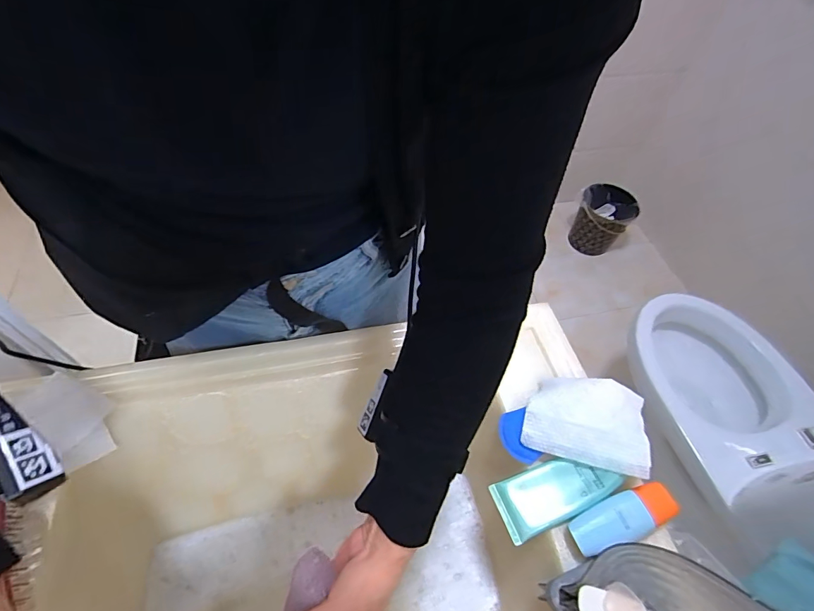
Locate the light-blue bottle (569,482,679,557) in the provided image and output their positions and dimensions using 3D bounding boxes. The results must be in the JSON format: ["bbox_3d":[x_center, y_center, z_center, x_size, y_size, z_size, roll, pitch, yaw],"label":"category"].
[{"bbox_3d":[0.218,0.214,0.425,0.110,0.034,0.039,-15,58,-16],"label":"light-blue bottle"}]

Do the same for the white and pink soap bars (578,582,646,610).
[{"bbox_3d":[0.177,0.256,0.361,0.055,0.008,0.035,20,55,9],"label":"white and pink soap bars"}]

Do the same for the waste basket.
[{"bbox_3d":[0.774,-0.347,1.691,0.210,0.244,0.228,30,57,15],"label":"waste basket"}]

